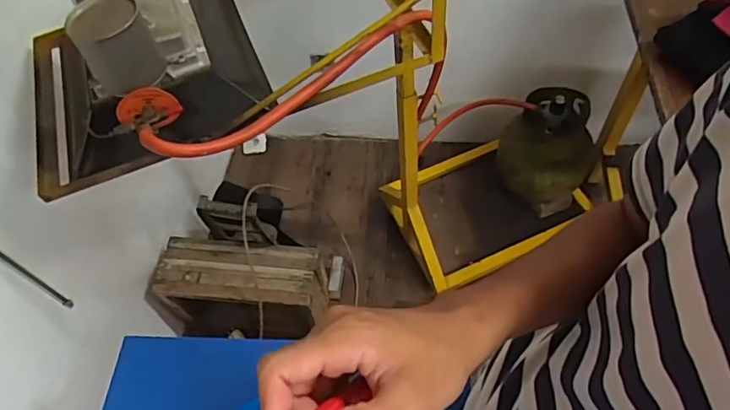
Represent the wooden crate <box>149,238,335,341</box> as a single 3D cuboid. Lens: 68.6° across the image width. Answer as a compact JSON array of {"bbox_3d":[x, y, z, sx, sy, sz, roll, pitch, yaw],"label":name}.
[{"bbox_3d":[-0.319,0.237,1.435,0.427,0.325,0.164,-1,57,5],"label":"wooden crate"}]

